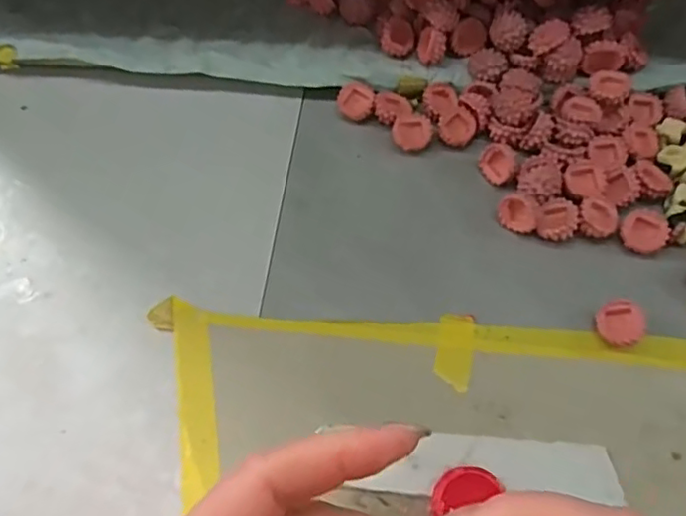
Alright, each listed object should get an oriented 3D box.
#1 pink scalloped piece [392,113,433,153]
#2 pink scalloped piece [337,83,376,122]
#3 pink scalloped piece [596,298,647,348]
[{"bbox_3d":[0.036,-0.064,0.314,0.020,0.008,0.019,-1,62,2],"label":"pink scalloped piece"},{"bbox_3d":[0.007,-0.083,0.325,0.019,0.008,0.018,6,63,6],"label":"pink scalloped piece"},{"bbox_3d":[0.117,0.028,0.258,0.019,0.007,0.018,-1,62,2],"label":"pink scalloped piece"}]

